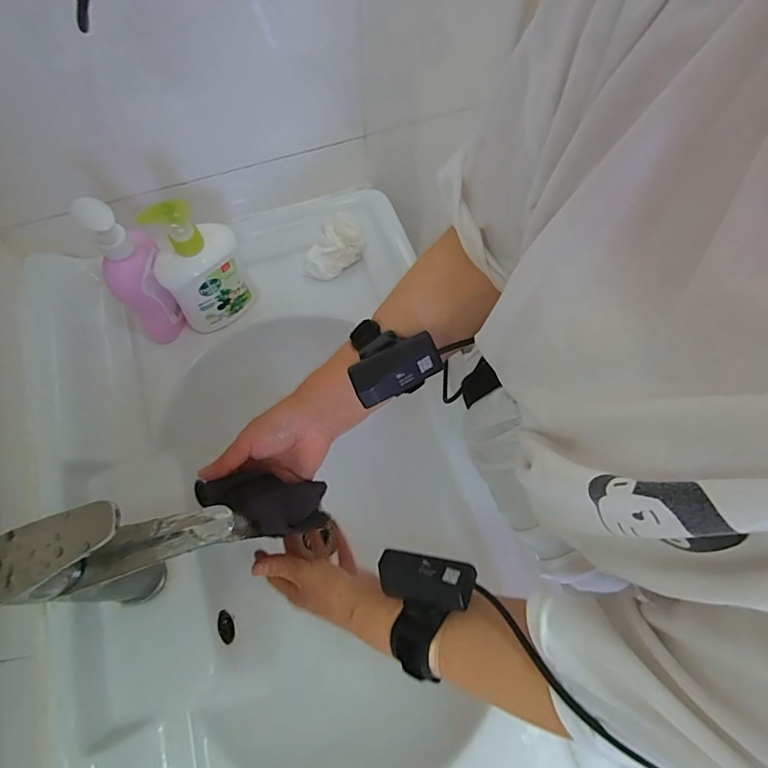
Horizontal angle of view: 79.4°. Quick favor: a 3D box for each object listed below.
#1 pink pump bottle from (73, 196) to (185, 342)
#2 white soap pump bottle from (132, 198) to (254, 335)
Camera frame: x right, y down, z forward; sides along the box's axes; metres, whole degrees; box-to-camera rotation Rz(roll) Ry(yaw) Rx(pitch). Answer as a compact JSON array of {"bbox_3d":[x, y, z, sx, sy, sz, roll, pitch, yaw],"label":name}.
[{"bbox_3d":[-0.262,-0.117,0.492,0.054,0.189,0.053,-18,68,-8],"label":"pink pump bottle"},{"bbox_3d":[-0.199,-0.128,0.506,0.091,0.176,0.046,-30,70,-12],"label":"white soap pump bottle"}]

